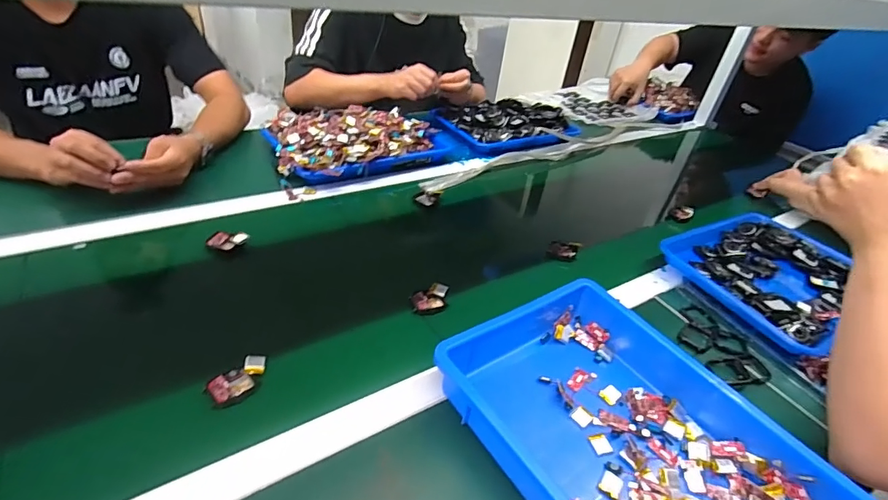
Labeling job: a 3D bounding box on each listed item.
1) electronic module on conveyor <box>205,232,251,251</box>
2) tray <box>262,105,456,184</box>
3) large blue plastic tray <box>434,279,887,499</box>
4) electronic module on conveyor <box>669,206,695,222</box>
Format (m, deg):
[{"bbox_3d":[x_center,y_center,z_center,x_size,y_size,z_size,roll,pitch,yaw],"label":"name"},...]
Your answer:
[{"bbox_3d":[-0.308,-0.013,0.636,0.052,0.016,0.028,-1,34,-9],"label":"electronic module on conveyor"},{"bbox_3d":[-0.162,-0.224,0.898,0.355,0.070,0.226,-13,38,-25],"label":"tray"},{"bbox_3d":[0.200,0.191,0.421,0.261,0.071,0.373,-17,40,-30],"label":"large blue plastic tray"},{"bbox_3d":[0.474,-0.072,0.879,0.039,0.021,0.035,25,40,25],"label":"electronic module on conveyor"}]

